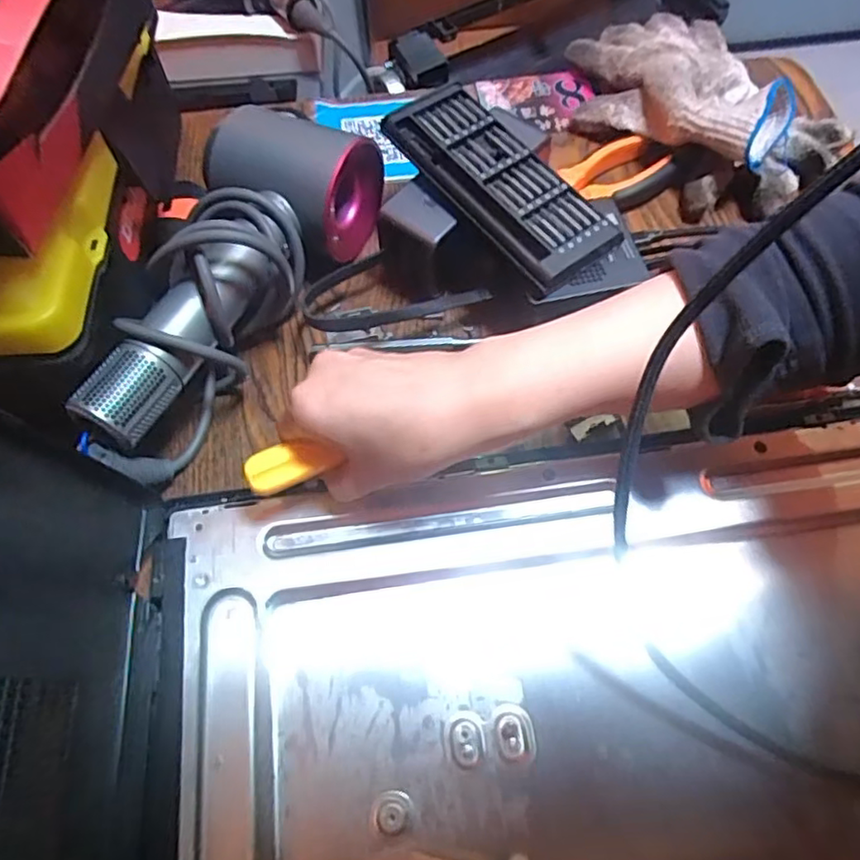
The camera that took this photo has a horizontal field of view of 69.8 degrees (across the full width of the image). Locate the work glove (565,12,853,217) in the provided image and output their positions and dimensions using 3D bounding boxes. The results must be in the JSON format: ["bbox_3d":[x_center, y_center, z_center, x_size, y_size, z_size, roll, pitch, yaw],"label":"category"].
[{"bbox_3d":[0.202,-0.255,0.461,0.220,0.046,0.142,40,71,18],"label":"work glove"}]

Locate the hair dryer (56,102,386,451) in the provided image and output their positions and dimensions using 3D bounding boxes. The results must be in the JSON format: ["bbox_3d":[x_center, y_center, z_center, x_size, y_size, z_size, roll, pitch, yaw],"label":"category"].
[{"bbox_3d":[-0.117,-0.093,0.368,0.096,0.078,0.236,25,67,12],"label":"hair dryer"}]

